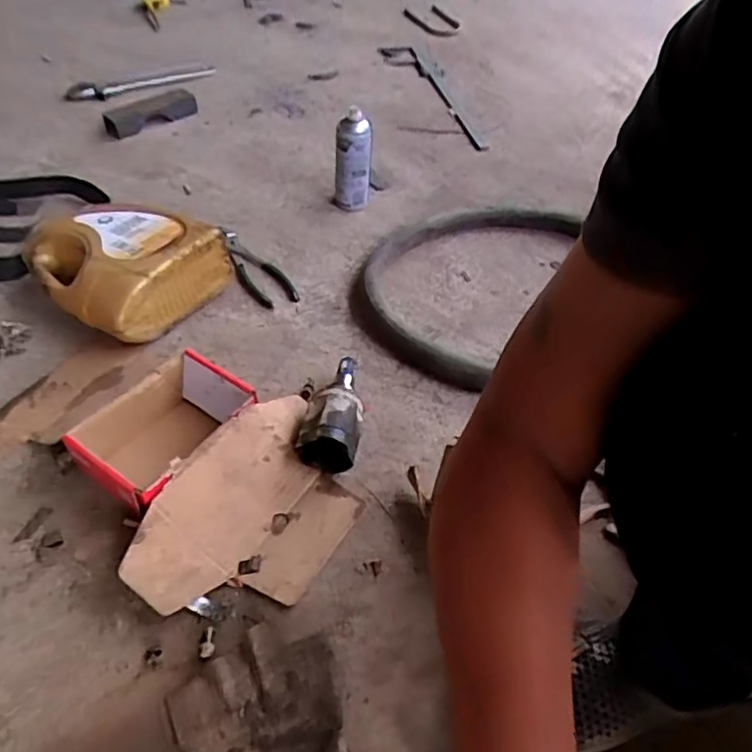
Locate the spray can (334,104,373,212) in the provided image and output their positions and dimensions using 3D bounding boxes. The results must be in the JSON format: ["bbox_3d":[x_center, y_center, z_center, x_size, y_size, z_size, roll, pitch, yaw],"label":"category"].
[{"bbox_3d":[-0.040,-0.380,1.103,0.063,0.189,0.066,1,47,-1],"label":"spray can"}]

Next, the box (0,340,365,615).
[{"bbox_3d":[-0.257,0.082,0.765,0.482,0.077,0.292,25,49,20],"label":"box"}]

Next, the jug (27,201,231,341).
[{"bbox_3d":[-0.404,-0.170,0.965,0.291,0.118,0.206,21,50,18],"label":"jug"}]

